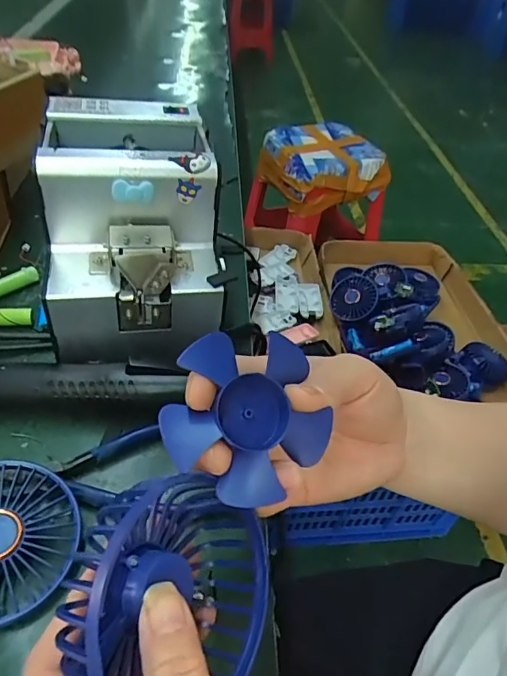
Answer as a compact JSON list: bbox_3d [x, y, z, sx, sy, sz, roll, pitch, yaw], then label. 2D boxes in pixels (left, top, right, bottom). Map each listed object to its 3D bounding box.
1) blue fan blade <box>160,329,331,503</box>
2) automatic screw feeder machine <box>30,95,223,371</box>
[{"bbox_3d":[-0.002,0.032,0.203,0.069,0.019,0.069,10,65,-21],"label":"blue fan blade"},{"bbox_3d":[-0.096,-0.083,0.389,0.120,0.149,0.161,-4,45,-11],"label":"automatic screw feeder machine"}]

